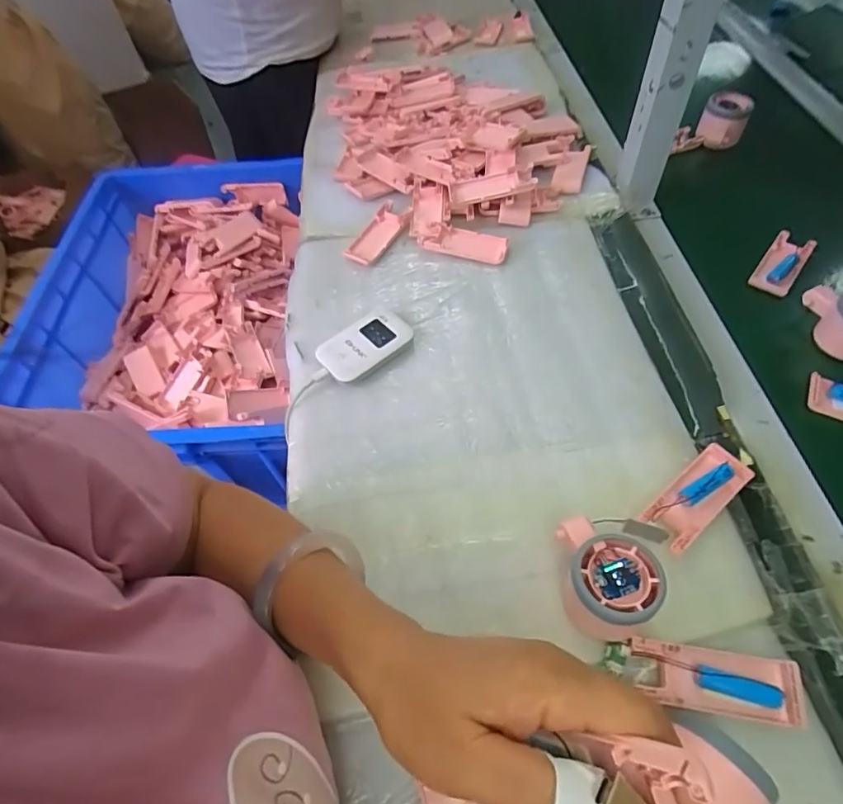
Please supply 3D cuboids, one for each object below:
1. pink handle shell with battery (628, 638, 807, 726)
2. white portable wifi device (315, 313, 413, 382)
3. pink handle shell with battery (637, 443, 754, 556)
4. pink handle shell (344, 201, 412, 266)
[{"bbox_3d":[0.196,0.186,0.334,0.102,0.020,0.038,5,56,7],"label":"pink handle shell with battery"},{"bbox_3d":[-0.057,-0.058,0.517,0.095,0.013,0.052,-33,75,-15],"label":"white portable wifi device"},{"bbox_3d":[0.220,0.076,0.402,0.106,0.027,0.038,-36,61,-19],"label":"pink handle shell with battery"},{"bbox_3d":[-0.053,-0.208,0.618,0.038,0.017,0.102,24,60,19],"label":"pink handle shell"}]

